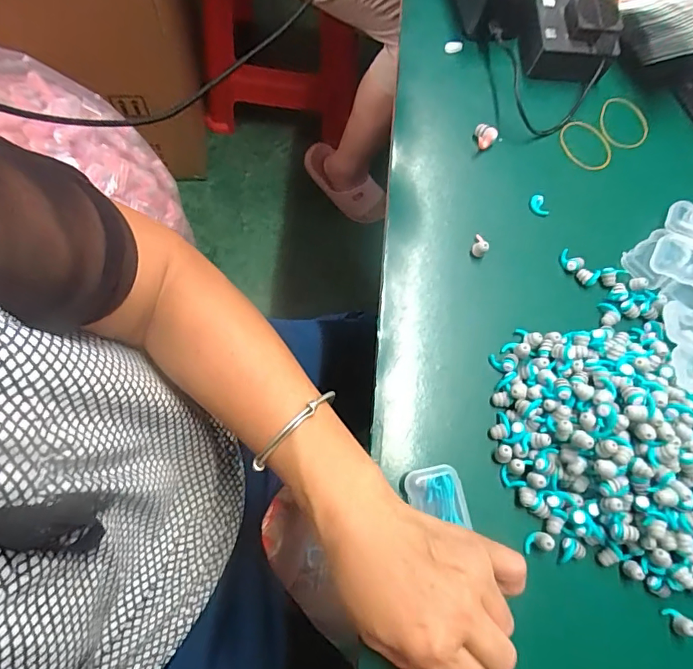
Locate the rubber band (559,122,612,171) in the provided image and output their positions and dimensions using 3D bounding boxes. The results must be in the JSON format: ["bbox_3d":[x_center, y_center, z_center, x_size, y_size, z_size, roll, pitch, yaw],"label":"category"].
[{"bbox_3d":[0.210,-0.165,0.409,0.047,0.005,0.045,1,81,-5],"label":"rubber band"}]

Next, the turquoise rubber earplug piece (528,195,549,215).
[{"bbox_3d":[0.159,-0.106,0.384,0.011,0.009,0.018,-35,76,-11],"label":"turquoise rubber earplug piece"}]

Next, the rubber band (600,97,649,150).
[{"bbox_3d":[0.251,-0.190,0.420,0.044,0.007,0.050,13,72,3],"label":"rubber band"}]

